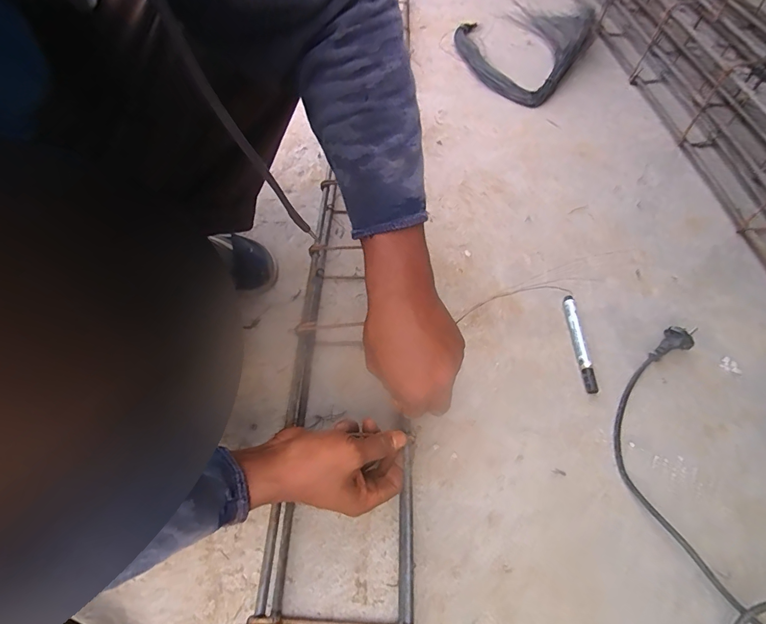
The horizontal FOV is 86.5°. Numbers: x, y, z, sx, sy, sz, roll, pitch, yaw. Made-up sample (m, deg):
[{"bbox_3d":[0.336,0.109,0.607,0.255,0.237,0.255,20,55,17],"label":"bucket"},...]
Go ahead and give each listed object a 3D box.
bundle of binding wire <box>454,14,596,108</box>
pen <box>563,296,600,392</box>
[{"bbox_3d":[0.331,-0.668,1.002,0.321,0.047,0.449,26,61,19],"label":"bundle of binding wire"},{"bbox_3d":[0.265,0.040,0.550,0.016,0.016,0.143,0,56,2],"label":"pen"}]

